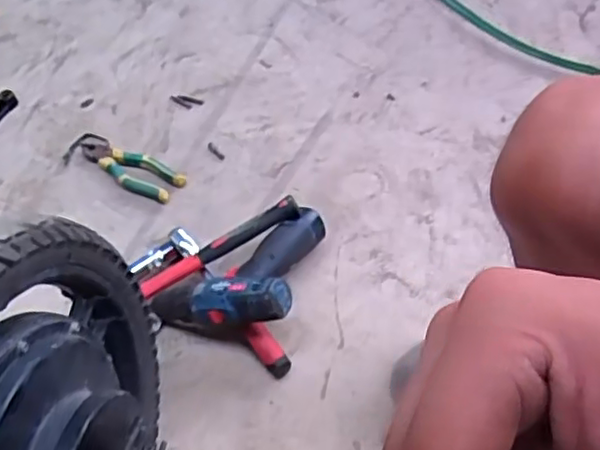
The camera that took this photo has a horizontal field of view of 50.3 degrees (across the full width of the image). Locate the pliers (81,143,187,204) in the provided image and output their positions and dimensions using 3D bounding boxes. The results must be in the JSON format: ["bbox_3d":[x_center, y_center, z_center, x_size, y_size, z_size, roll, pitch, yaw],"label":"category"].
[{"bbox_3d":[-0.252,-0.086,0.941,0.186,0.020,0.058,29,60,25],"label":"pliers"}]

